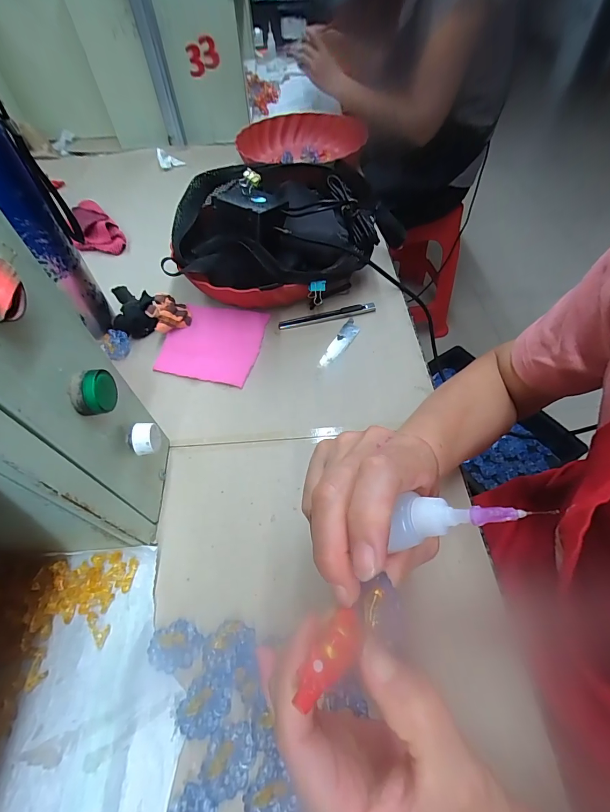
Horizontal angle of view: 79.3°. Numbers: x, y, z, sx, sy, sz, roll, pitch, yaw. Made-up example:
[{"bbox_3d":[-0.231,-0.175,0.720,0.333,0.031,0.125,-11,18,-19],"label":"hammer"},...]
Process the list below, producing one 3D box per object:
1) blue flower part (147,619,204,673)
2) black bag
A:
[{"bbox_3d":[-0.095,0.177,0.272,0.038,0.005,0.030,-13,56,-8],"label":"blue flower part"},{"bbox_3d":[-0.039,-0.219,0.484,0.268,0.108,0.196,-9,55,-4],"label":"black bag"}]

